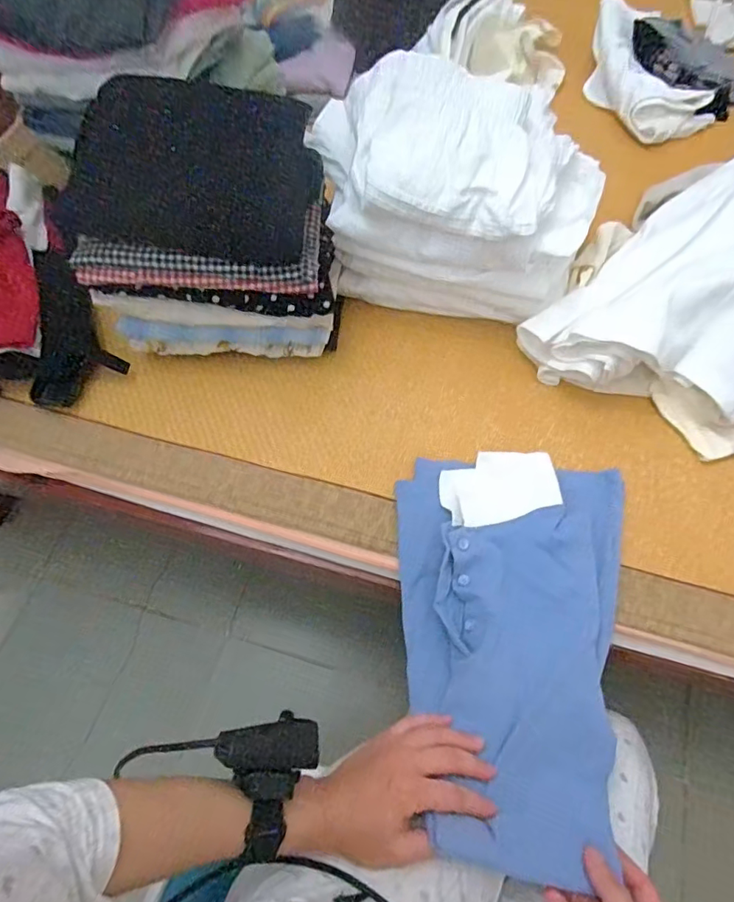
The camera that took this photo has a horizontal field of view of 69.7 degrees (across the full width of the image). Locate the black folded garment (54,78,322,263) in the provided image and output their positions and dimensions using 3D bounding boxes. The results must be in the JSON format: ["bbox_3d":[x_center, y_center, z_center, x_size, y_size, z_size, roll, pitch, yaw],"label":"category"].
[{"bbox_3d":[-0.184,-0.289,0.549,0.252,0.028,0.152,5,107,-4],"label":"black folded garment"}]

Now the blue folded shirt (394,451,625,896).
[{"bbox_3d":[0.124,0.160,0.495,0.220,0.045,0.350,7,62,13],"label":"blue folded shirt"}]

